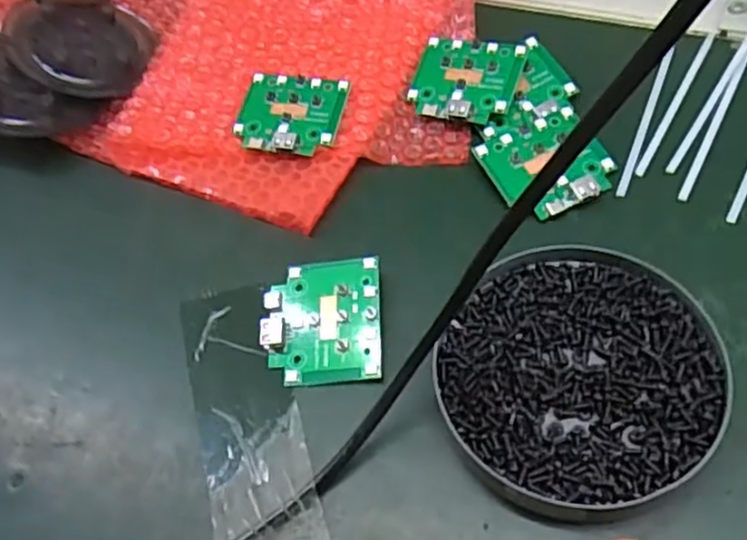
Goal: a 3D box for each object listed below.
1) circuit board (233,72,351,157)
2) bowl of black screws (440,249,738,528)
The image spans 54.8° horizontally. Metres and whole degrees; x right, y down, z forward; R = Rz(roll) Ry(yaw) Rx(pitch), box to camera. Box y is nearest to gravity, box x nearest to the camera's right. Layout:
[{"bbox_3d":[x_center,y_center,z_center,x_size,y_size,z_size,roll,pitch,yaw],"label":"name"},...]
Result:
[{"bbox_3d":[-0.046,-0.088,0.399,0.059,0.004,0.053,9,64,12],"label":"circuit board"},{"bbox_3d":[0.084,0.042,0.295,0.107,0.018,0.115,-4,56,6],"label":"bowl of black screws"}]

